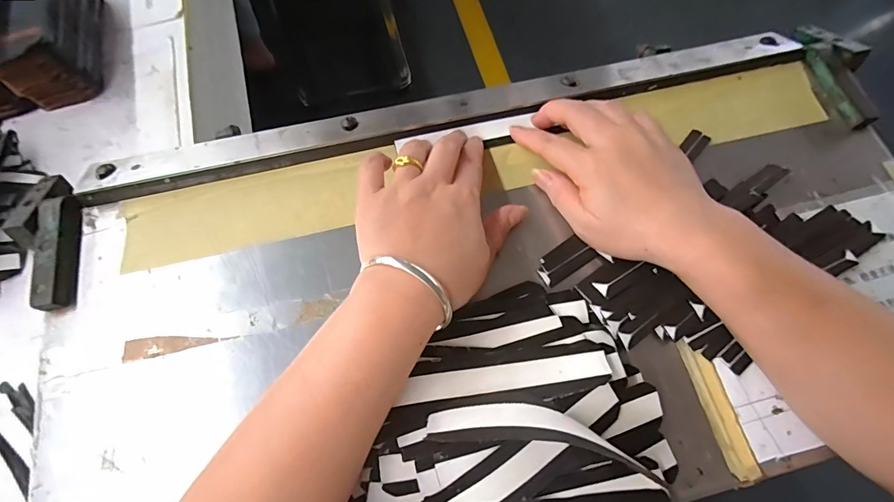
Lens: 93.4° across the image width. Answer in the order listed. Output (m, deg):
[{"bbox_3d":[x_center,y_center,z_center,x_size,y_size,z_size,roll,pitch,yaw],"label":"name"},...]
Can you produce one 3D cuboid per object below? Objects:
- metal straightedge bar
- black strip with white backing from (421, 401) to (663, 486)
[{"bbox_3d":[0.012,-0.115,0.336,0.568,0.012,0.039,-12,72,-5],"label":"metal straightedge bar"},{"bbox_3d":[0.052,0.097,0.221,0.121,0.017,0.024,12,71,3],"label":"black strip with white backing"}]

